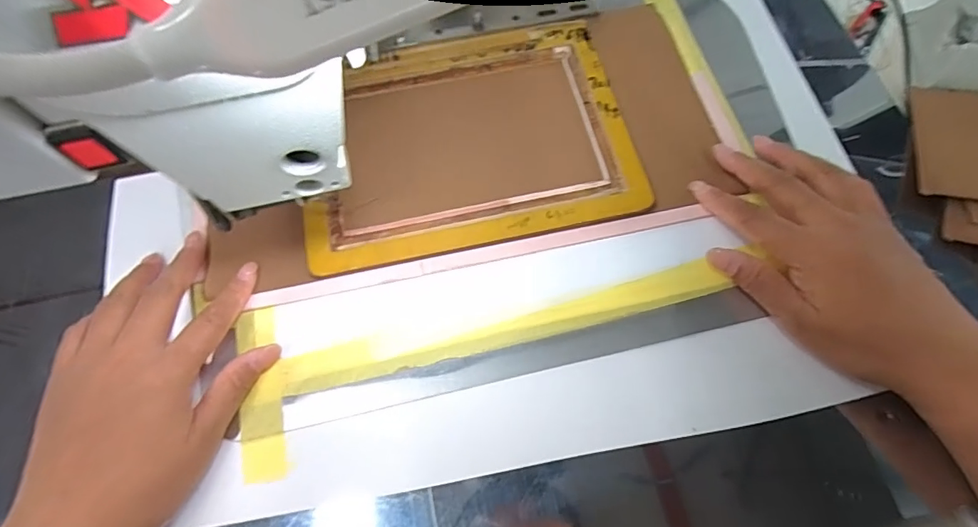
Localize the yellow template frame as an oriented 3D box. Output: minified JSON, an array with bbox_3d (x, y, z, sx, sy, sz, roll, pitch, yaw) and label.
[{"bbox_3d":[-0.015,-0.090,0.339,0.230,0.009,0.168,-10,72,-5],"label":"yellow template frame"}]

